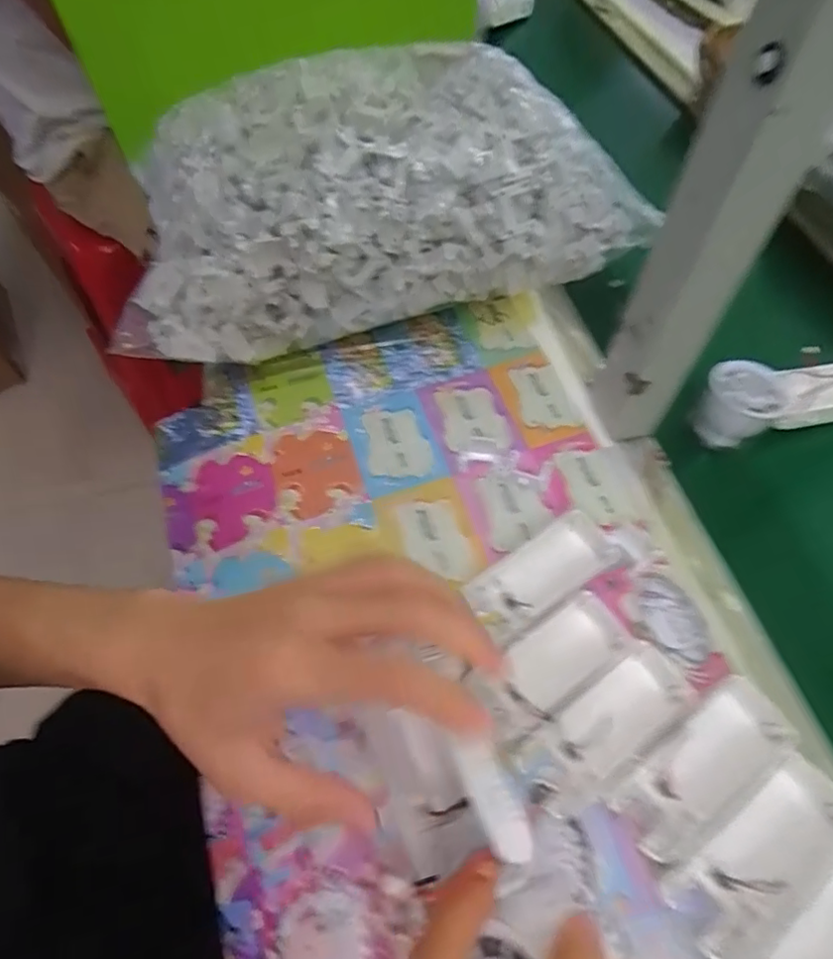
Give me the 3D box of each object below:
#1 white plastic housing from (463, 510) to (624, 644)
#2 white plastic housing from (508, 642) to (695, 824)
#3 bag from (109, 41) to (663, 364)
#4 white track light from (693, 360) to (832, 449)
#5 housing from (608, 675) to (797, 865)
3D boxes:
[{"bbox_3d":[0.084,0.068,0.391,0.101,0.028,0.045,-31,63,-14],"label":"white plastic housing"},{"bbox_3d":[0.112,0.150,0.344,0.109,0.026,0.046,-31,63,-14],"label":"white plastic housing"},{"bbox_3d":[-0.040,-0.244,0.480,0.408,0.127,0.228,-13,61,-8],"label":"bag"},{"bbox_3d":[0.309,-0.069,0.472,0.159,0.048,0.053,-12,60,-4],"label":"white track light"},{"bbox_3d":[0.166,0.167,0.334,0.112,0.028,0.047,-33,64,-15],"label":"housing"}]

